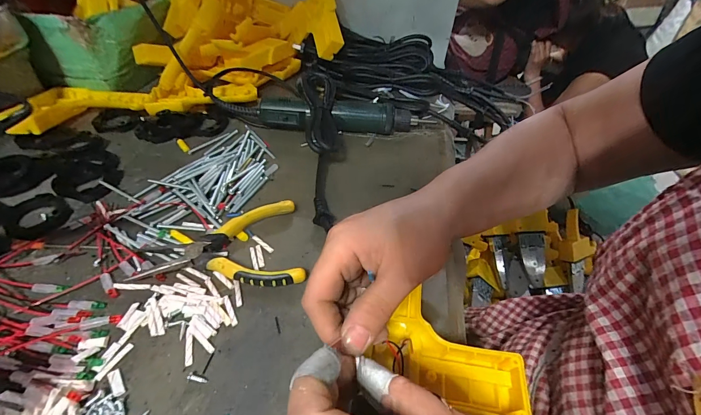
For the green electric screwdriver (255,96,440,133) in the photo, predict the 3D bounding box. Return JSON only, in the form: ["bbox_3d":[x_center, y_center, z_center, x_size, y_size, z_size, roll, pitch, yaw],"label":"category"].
[{"bbox_3d":[-0.007,-0.128,0.461,0.241,0.042,0.050,0,45,-4],"label":"green electric screwdriver"}]

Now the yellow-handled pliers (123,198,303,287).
[{"bbox_3d":[-0.116,0.032,0.310,0.145,0.019,0.091,0,45,-3],"label":"yellow-handled pliers"}]

